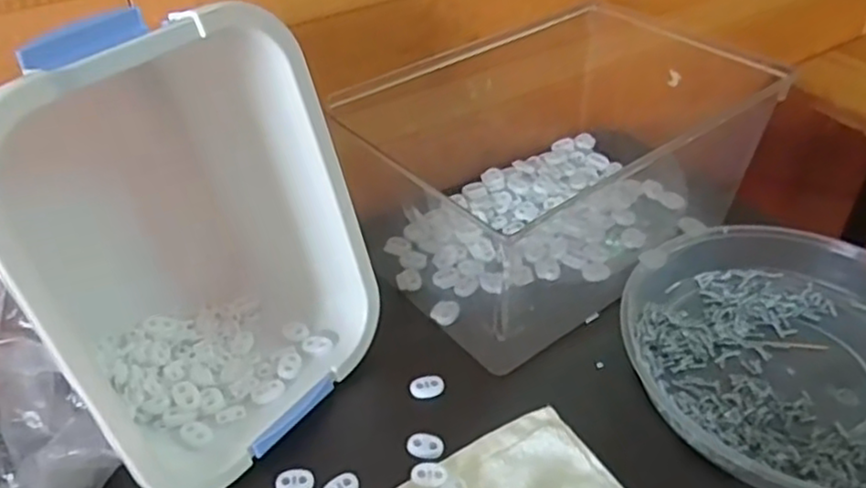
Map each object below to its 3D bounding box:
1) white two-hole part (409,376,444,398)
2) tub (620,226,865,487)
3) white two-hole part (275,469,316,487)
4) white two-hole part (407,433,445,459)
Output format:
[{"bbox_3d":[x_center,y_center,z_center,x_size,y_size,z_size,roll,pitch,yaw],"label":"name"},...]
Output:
[{"bbox_3d":[-0.003,0.098,0.474,0.023,0.006,0.015,-16,43,-18],"label":"white two-hole part"},{"bbox_3d":[0.249,0.072,0.467,0.228,0.035,0.214,0,40,0],"label":"tub"},{"bbox_3d":[-0.084,0.144,0.419,0.023,0.004,0.017,-8,41,-10],"label":"white two-hole part"},{"bbox_3d":[-0.005,0.127,0.437,0.023,0.004,0.017,4,40,4],"label":"white two-hole part"}]

